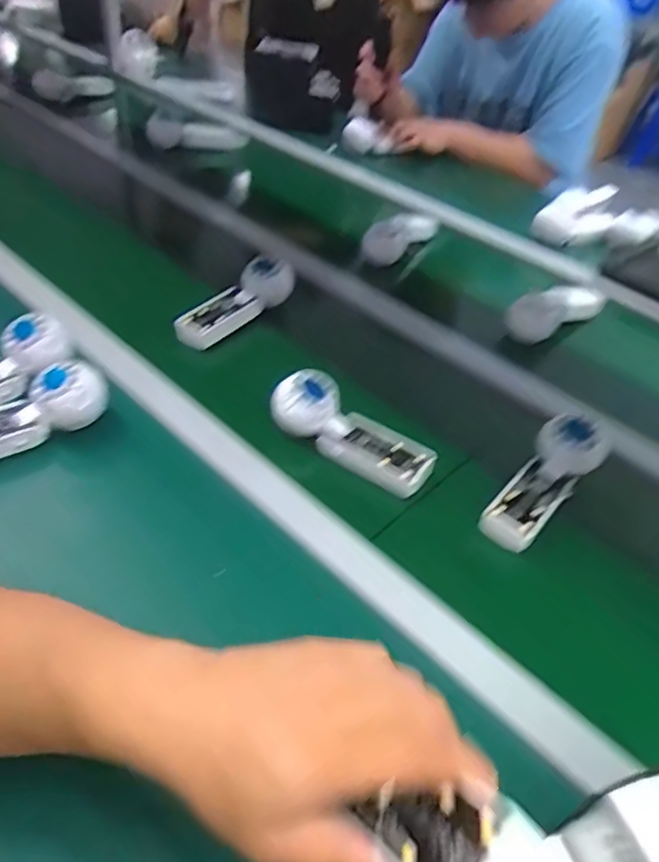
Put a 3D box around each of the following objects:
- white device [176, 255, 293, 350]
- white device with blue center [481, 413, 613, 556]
[{"bbox_3d":[-0.117,-0.160,0.755,0.049,0.055,0.179,33,60,26],"label":"white device"},{"bbox_3d":[0.205,0.048,0.577,0.061,0.041,0.167,34,61,27],"label":"white device with blue center"}]

